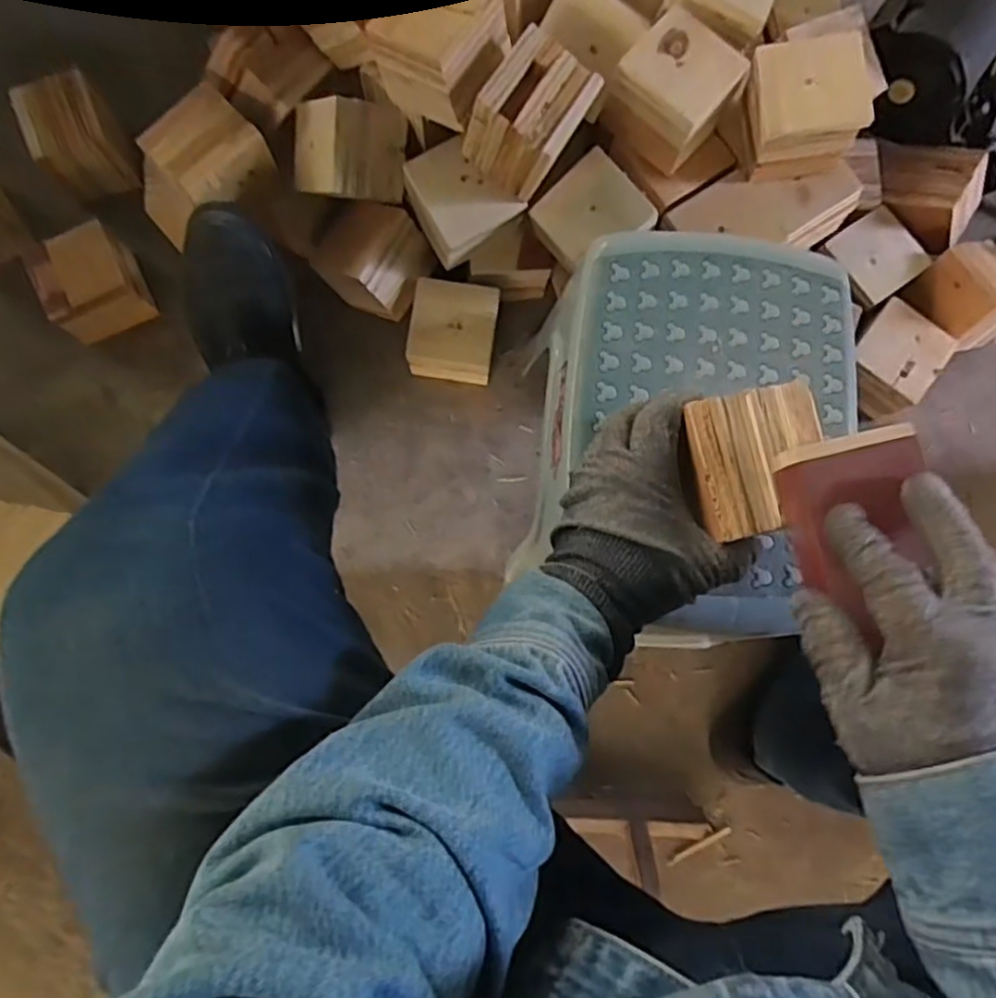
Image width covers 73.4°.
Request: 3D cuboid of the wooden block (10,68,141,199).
[{"bbox_3d":[-0.500,-0.433,0.801,0.102,0.076,0.113,-28,84,-6],"label":"wooden block"}]

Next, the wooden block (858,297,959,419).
[{"bbox_3d":[0.461,-0.161,0.793,0.094,0.073,0.108,33,82,2],"label":"wooden block"}]

